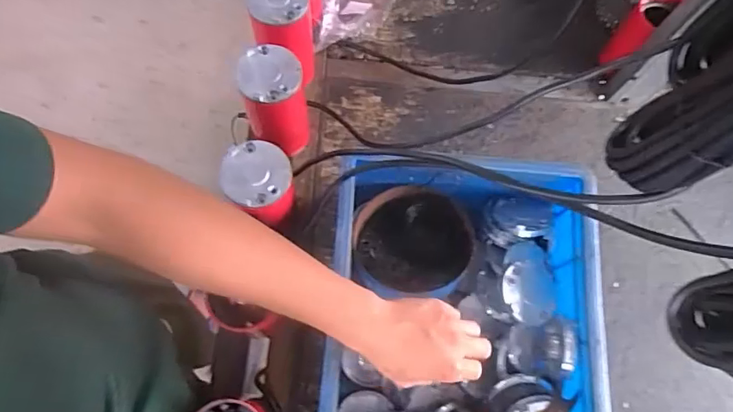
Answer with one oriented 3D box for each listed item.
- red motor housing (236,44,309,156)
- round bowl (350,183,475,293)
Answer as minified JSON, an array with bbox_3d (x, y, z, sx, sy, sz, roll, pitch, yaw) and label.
[{"bbox_3d":[-0.116,-0.129,0.656,0.076,0.152,0.076,-5,72,-4],"label":"red motor housing"},{"bbox_3d":[0.058,0.045,0.659,0.144,0.060,0.123,-4,72,-4],"label":"round bowl"}]

